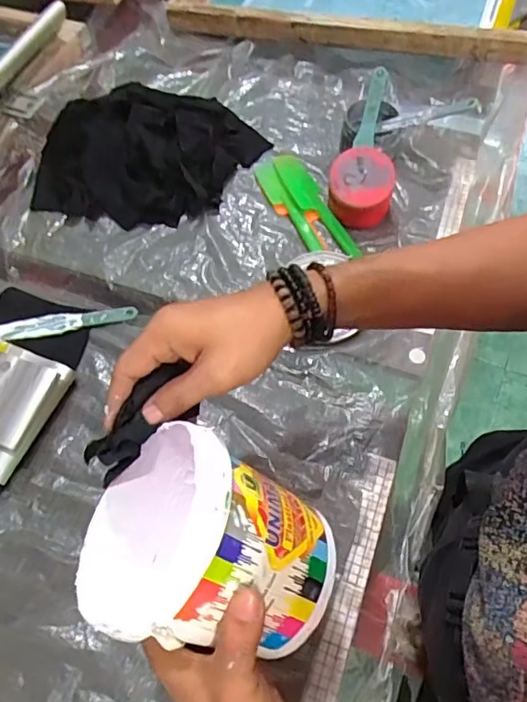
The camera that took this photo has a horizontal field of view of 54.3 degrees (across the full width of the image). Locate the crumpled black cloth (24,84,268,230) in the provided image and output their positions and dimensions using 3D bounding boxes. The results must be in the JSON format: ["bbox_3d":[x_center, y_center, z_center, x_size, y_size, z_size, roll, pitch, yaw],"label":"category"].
[{"bbox_3d":[-0.173,-0.331,0.806,0.315,0.071,0.305,15,64,10],"label":"crumpled black cloth"}]

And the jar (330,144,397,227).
[{"bbox_3d":[0.138,-0.235,0.735,0.092,0.076,0.083,6,63,6],"label":"jar"}]

